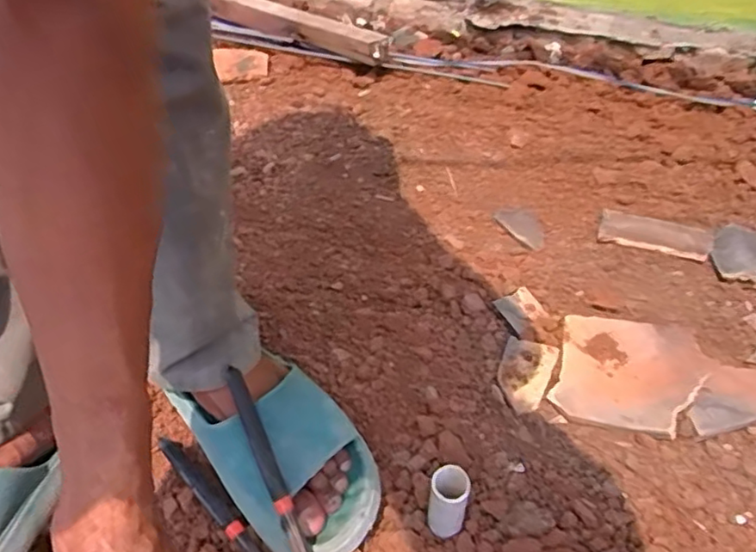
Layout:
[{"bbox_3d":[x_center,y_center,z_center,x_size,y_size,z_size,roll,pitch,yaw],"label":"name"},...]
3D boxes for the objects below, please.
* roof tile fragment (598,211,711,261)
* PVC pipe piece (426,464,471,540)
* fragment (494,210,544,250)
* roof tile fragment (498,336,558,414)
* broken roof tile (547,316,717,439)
[{"bbox_3d":[0.367,-0.057,0.824,0.138,0.011,0.058,12,47,10],"label":"roof tile fragment"},{"bbox_3d":[0.062,0.201,0.550,0.033,0.069,0.034,1,46,-1],"label":"PVC pipe piece"},{"bbox_3d":[0.201,-0.069,0.855,0.044,0.009,0.088,-21,50,-19],"label":"fragment"},{"bbox_3d":[0.162,0.108,0.683,0.052,0.010,0.087,17,48,15],"label":"roof tile fragment"},{"bbox_3d":[0.279,0.105,0.684,0.155,0.015,0.141,11,47,9],"label":"broken roof tile"}]

